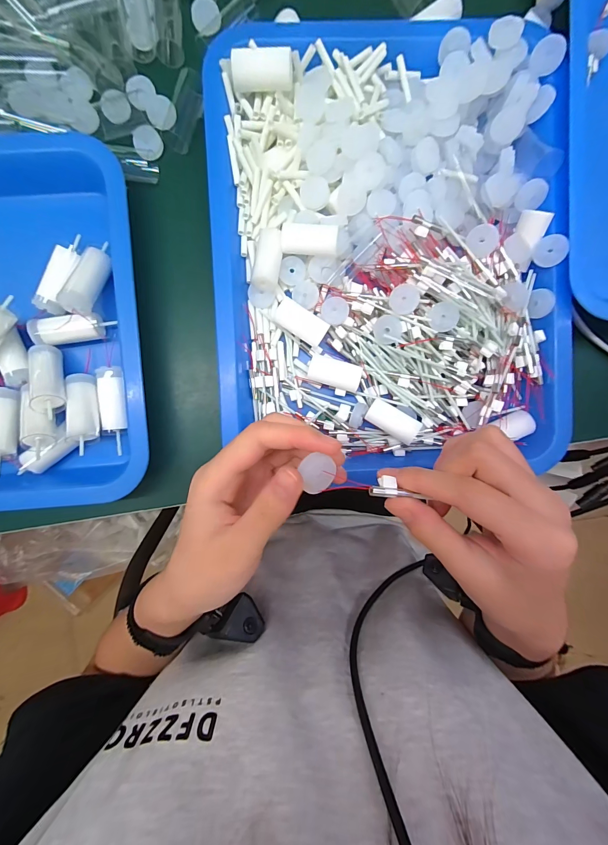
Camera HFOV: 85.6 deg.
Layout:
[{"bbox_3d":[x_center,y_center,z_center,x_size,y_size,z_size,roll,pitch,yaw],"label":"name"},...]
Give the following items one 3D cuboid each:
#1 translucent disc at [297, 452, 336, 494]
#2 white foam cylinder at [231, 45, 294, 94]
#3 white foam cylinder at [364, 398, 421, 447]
[{"bbox_3d":[0.007,0.025,0.160,0.017,0.004,0.018,0,91,-30],"label":"translucent disc"},{"bbox_3d":[-0.028,-0.243,0.224,0.041,0.015,0.020,-1,93,-2],"label":"white foam cylinder"},{"bbox_3d":[0.070,-0.001,0.255,0.042,0.015,0.020,32,99,7],"label":"white foam cylinder"}]

